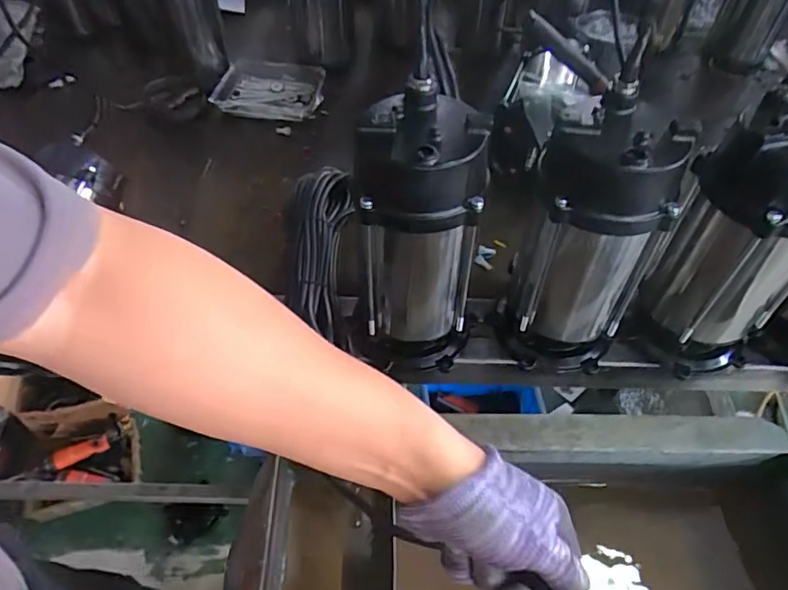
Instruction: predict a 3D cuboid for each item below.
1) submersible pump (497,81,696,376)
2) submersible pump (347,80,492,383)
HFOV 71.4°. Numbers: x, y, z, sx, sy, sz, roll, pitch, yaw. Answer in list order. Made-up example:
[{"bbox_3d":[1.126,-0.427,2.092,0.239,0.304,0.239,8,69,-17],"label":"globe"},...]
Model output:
[{"bbox_3d":[0.187,-0.045,0.561,0.114,0.284,0.132,-32,58,-24],"label":"submersible pump"},{"bbox_3d":[0.023,-0.051,0.556,0.118,0.272,0.111,10,52,7],"label":"submersible pump"}]

